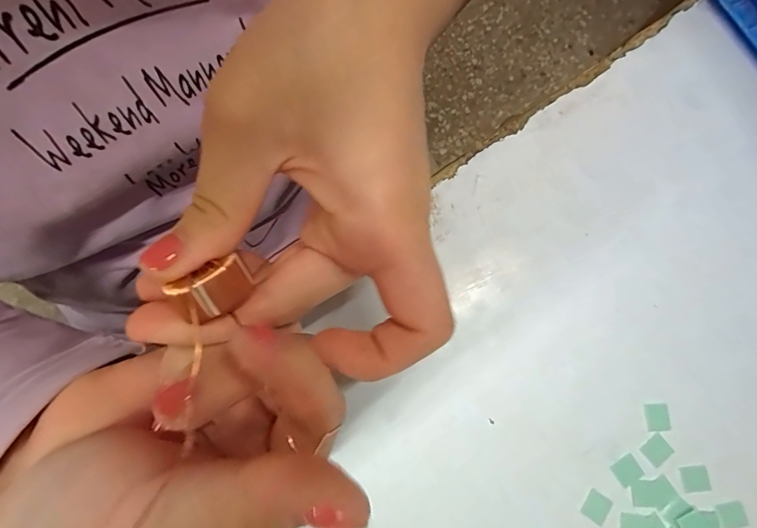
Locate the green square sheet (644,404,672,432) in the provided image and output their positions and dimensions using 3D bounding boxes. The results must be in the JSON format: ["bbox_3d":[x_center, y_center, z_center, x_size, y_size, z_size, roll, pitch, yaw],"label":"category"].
[{"bbox_3d":[0.127,0.070,0.189,0.010,0.004,0.012,-4,79,8],"label":"green square sheet"}]

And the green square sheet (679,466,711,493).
[{"bbox_3d":[0.140,0.095,0.184,0.012,0.004,0.011,-6,78,1],"label":"green square sheet"}]

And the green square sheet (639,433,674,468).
[{"bbox_3d":[0.125,0.083,0.186,0.011,0.004,0.010,-41,81,-8],"label":"green square sheet"}]

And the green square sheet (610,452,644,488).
[{"bbox_3d":[0.111,0.092,0.184,0.011,0.004,0.011,-34,80,-6],"label":"green square sheet"}]

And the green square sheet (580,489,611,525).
[{"bbox_3d":[0.095,0.107,0.182,0.010,0.004,0.012,33,85,7],"label":"green square sheet"}]

